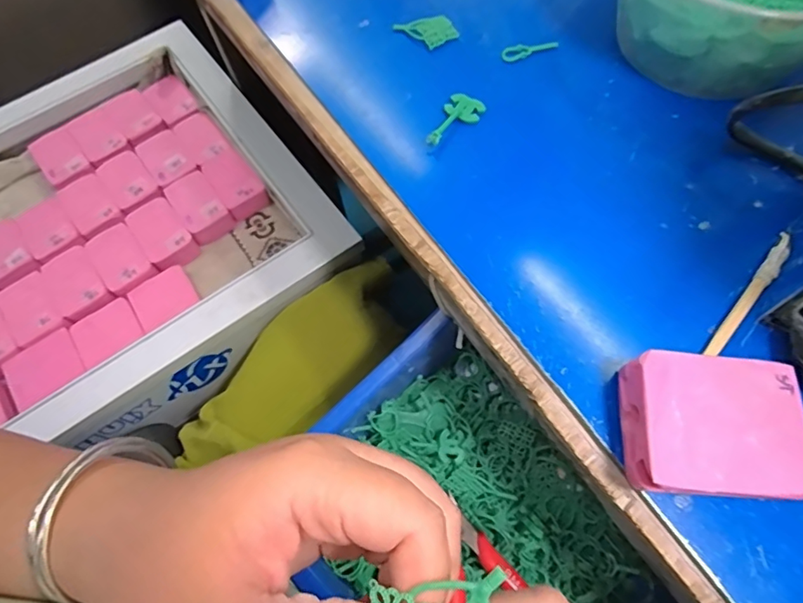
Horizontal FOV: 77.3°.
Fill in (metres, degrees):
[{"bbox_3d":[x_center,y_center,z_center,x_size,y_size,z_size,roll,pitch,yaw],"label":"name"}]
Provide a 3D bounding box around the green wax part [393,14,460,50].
[{"bbox_3d":[0.019,-0.196,0.363,0.035,0.005,0.035,-31,67,-10],"label":"green wax part"}]

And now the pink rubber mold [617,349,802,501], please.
[{"bbox_3d":[0.136,0.056,0.223,0.074,0.030,0.058,2,65,5],"label":"pink rubber mold"}]

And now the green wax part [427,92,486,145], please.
[{"bbox_3d":[0.034,-0.114,0.319,0.023,0.009,0.048,25,69,14],"label":"green wax part"}]

